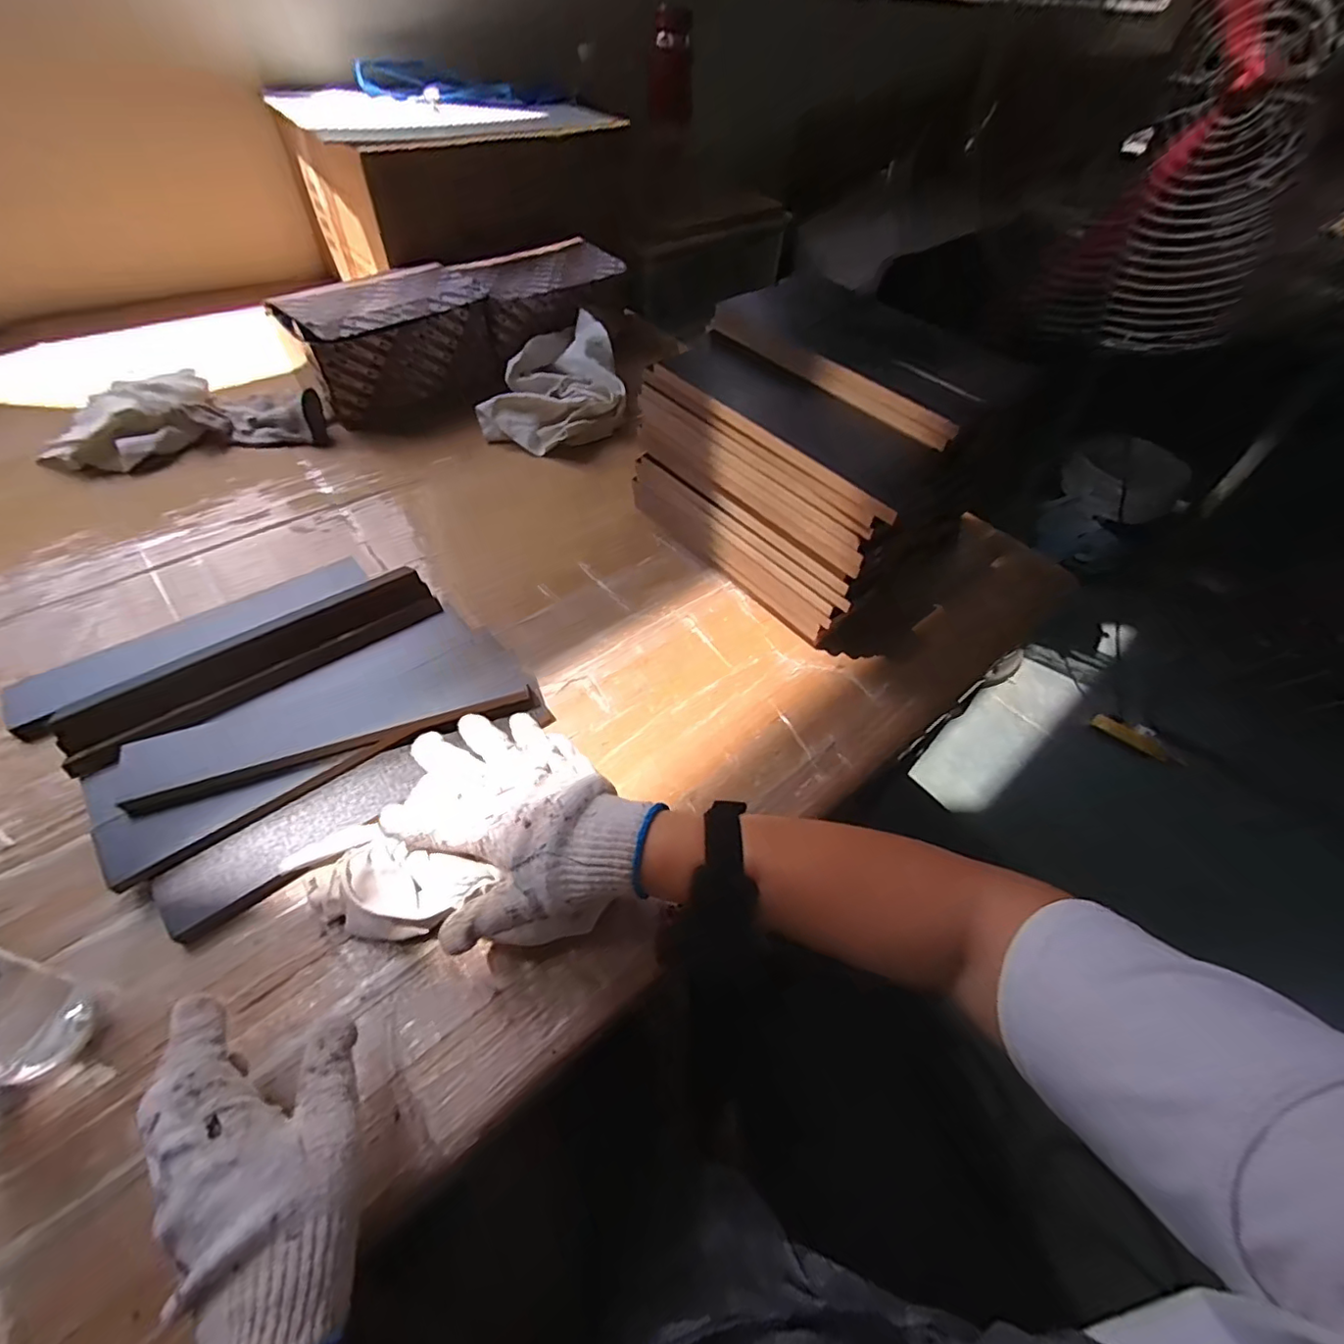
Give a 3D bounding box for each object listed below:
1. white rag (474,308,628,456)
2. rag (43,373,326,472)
[{"bbox_3d":[-0.137,-0.399,0.804,0.157,0.064,0.265,17,53,8],"label":"white rag"},{"bbox_3d":[-0.586,-0.315,0.709,0.300,0.053,0.141,-14,55,-16],"label":"rag"}]

